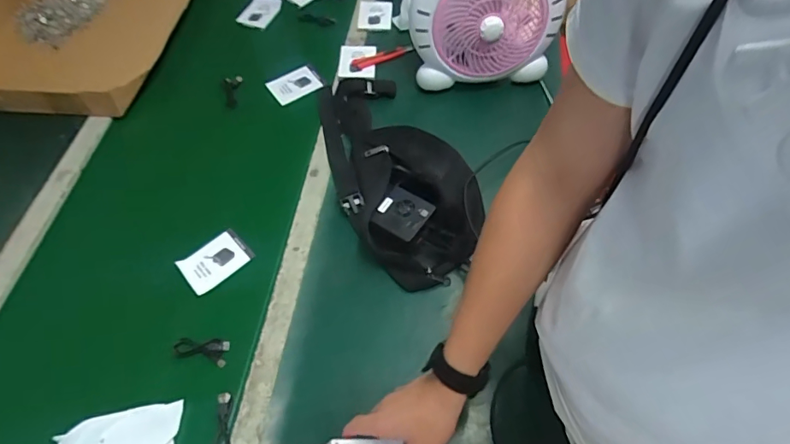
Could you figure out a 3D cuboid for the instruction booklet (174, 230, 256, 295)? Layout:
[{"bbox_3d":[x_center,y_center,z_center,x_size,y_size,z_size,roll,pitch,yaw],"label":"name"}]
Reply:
[{"bbox_3d":[-0.276,0.060,0.737,0.096,0.014,0.067,-37,64,-22],"label":"instruction booklet"}]

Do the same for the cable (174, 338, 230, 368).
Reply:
[{"bbox_3d":[-0.268,0.175,0.659,0.076,0.007,0.034,10,57,6],"label":"cable"}]

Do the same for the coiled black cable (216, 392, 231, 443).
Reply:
[{"bbox_3d":[-0.217,0.257,0.604,0.020,0.011,0.077,-4,57,-3],"label":"coiled black cable"}]

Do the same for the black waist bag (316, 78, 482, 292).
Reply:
[{"bbox_3d":[-0.012,-0.101,0.786,0.184,0.064,0.423,-22,60,-14],"label":"black waist bag"}]

